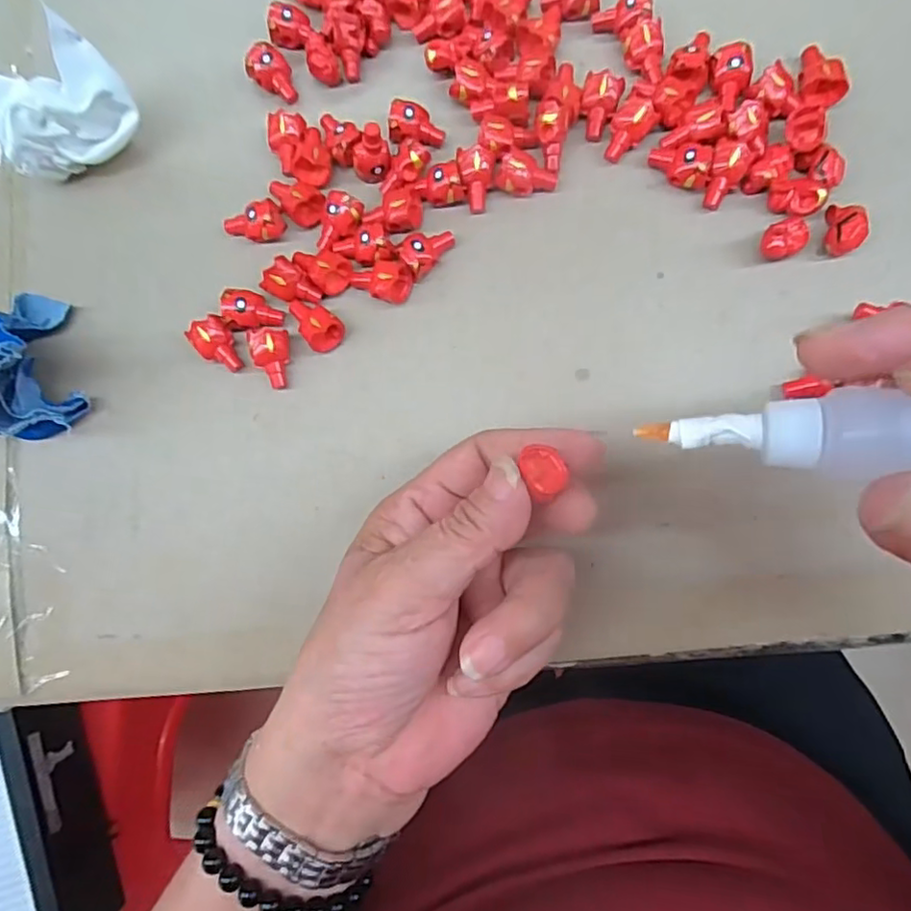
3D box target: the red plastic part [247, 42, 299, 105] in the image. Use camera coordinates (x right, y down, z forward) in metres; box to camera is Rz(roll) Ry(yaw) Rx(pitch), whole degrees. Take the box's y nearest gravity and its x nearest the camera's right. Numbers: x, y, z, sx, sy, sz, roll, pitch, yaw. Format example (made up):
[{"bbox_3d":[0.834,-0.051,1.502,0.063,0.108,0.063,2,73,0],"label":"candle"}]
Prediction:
[{"bbox_3d":[-0.082,-0.171,0.277,0.018,0.013,0.024,-29,82,3],"label":"red plastic part"}]

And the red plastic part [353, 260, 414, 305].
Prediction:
[{"bbox_3d":[-0.032,-0.074,0.264,0.026,0.015,0.015,22,87,8],"label":"red plastic part"}]

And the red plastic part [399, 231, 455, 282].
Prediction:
[{"bbox_3d":[-0.011,-0.087,0.263,0.023,0.016,0.015,-29,82,3],"label":"red plastic part"}]

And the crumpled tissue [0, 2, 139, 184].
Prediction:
[{"bbox_3d":[-0.172,-0.152,0.269,0.057,0.053,0.042,-33,82,2],"label":"crumpled tissue"}]

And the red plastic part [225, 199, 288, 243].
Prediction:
[{"bbox_3d":[-0.088,-0.100,0.269,0.025,0.013,0.015,-19,83,4],"label":"red plastic part"}]

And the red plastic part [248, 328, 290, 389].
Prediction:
[{"bbox_3d":[-0.079,-0.041,0.262,0.015,0.015,0.023,1,84,6],"label":"red plastic part"}]

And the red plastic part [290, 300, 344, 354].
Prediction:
[{"bbox_3d":[-0.059,-0.057,0.263,0.015,0.016,0.026,-39,82,1],"label":"red plastic part"}]

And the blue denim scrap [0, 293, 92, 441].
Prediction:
[{"bbox_3d":[-0.183,-0.044,0.257,0.028,0.045,0.067,-19,83,4],"label":"blue denim scrap"}]

